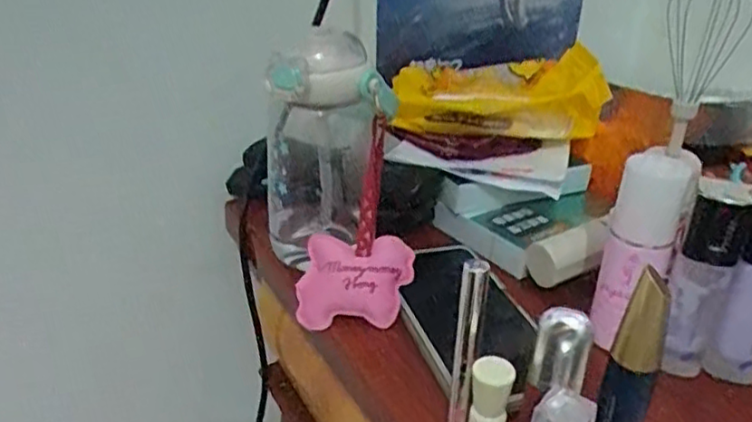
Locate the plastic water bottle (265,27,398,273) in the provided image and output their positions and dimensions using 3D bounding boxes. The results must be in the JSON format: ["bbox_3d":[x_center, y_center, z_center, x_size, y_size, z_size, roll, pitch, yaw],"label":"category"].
[{"bbox_3d":[-0.034,-0.038,0.480,0.082,0.178,0.079,0,27,-6],"label":"plastic water bottle"}]

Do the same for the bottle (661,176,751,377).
[{"bbox_3d":[0.194,0.042,0.397,0.030,0.119,0.028,23,33,33],"label":"bottle"}]

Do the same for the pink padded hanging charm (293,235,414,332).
[{"bbox_3d":[-0.014,0.047,0.451,0.076,0.015,0.062,1,71,3],"label":"pink padded hanging charm"}]

